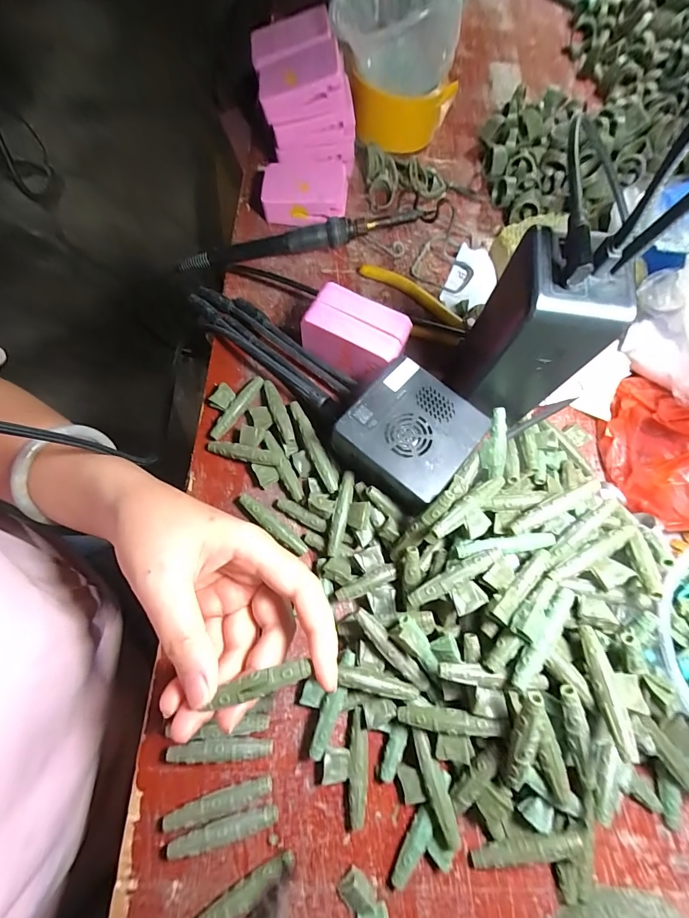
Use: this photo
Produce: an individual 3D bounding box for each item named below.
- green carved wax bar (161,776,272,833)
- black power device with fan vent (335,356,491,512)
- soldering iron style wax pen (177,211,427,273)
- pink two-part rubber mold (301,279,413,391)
[{"bbox_3d":[-0.068,0.186,0.204,0.058,0.007,0.009,-15,73,-7],"label":"green carved wax bar"},{"bbox_3d":[0.042,-0.017,0.244,0.073,0.030,0.077,40,75,10],"label":"black power device with fan vent"},{"bbox_3d":[-0.038,-0.183,0.318,0.206,0.023,0.016,-9,72,-5],"label":"soldering iron style wax pen"},{"bbox_3d":[0.008,-0.088,0.278,0.071,0.042,0.044,27,73,6],"label":"pink two-part rubber mold"}]

